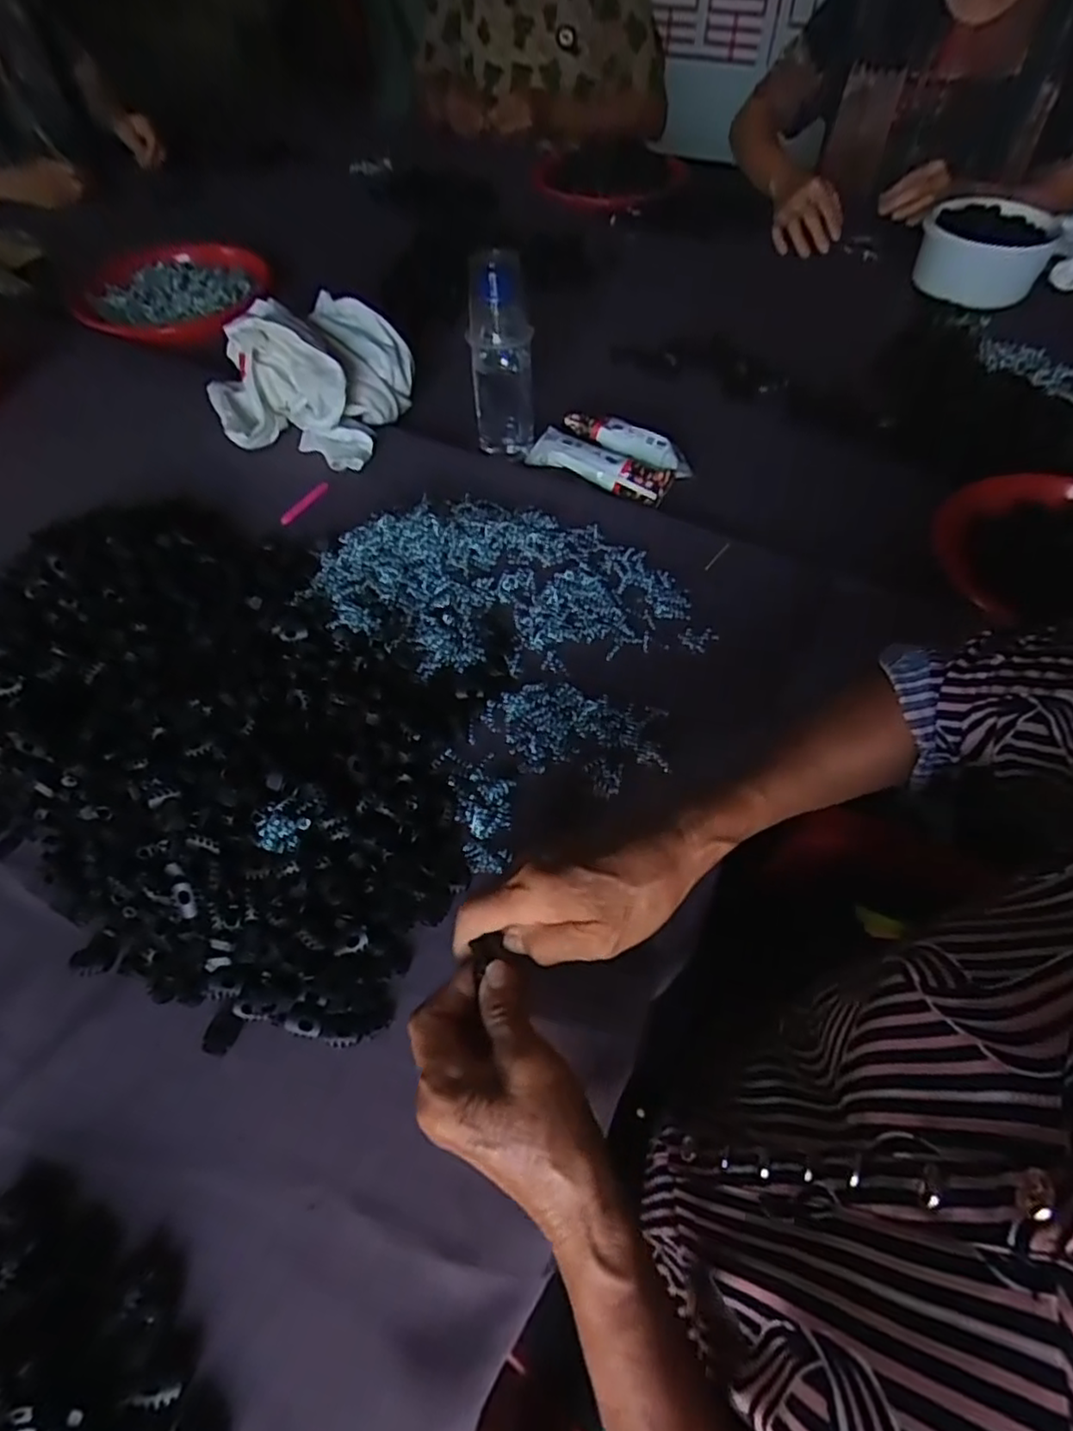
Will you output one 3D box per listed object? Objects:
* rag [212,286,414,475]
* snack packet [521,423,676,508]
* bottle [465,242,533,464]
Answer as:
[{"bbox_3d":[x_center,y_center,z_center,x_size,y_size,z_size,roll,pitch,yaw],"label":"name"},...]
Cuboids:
[{"bbox_3d":[-0.248,-0.361,0.717,0.197,0.095,0.194,12,56,10],"label":"rag"},{"bbox_3d":[0.060,-0.254,0.691,0.161,0.025,0.043,25,59,18],"label":"snack packet"},{"bbox_3d":[-0.034,-0.350,0.670,0.060,0.167,0.067,-4,55,-1],"label":"bottle"}]

